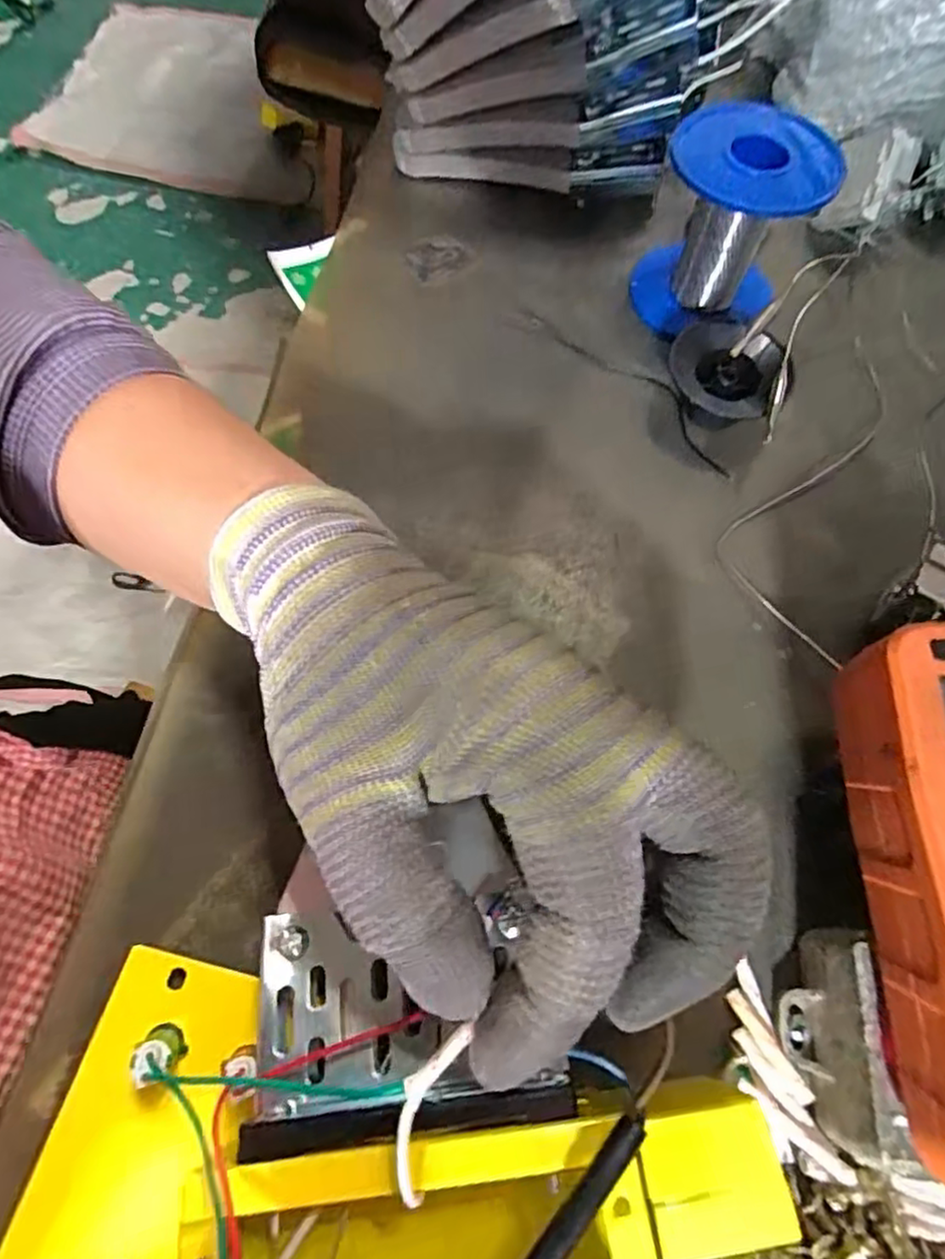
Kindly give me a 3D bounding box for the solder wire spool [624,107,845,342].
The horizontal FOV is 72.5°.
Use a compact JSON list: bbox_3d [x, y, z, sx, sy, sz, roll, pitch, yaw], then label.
[{"bbox_3d":[0.105,-0.176,0.274,0.058,0.070,0.058,0,66,0],"label":"solder wire spool"}]

